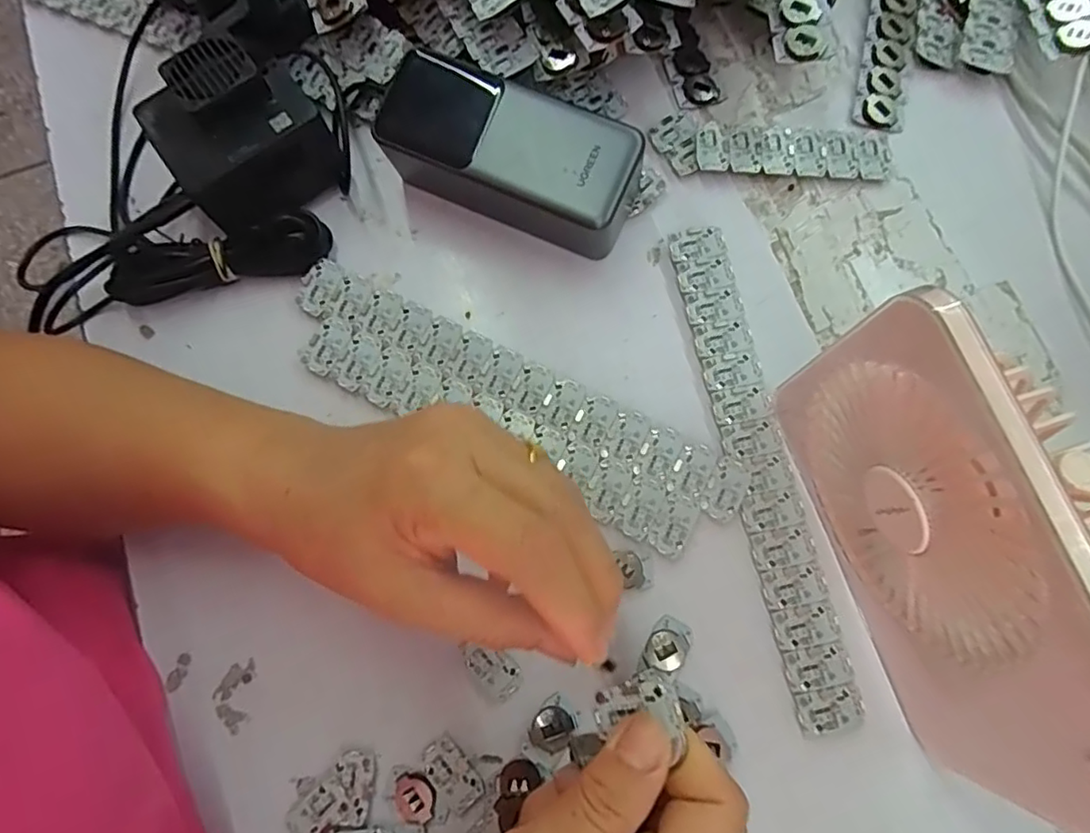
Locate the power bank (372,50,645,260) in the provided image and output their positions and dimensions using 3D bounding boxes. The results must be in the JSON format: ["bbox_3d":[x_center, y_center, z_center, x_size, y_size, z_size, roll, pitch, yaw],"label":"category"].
[{"bbox_3d":[-0.020,-0.130,0.312,0.129,0.055,0.058,26,79,7],"label":"power bank"}]

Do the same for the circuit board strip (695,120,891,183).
[{"bbox_3d":[0.139,-0.148,0.337,0.108,0.004,0.029,3,84,-2],"label":"circuit board strip"}]

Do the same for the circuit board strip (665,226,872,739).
[{"bbox_3d":[0.106,0.021,0.298,0.030,0.004,0.247,-11,77,-1],"label":"circuit board strip"}]

